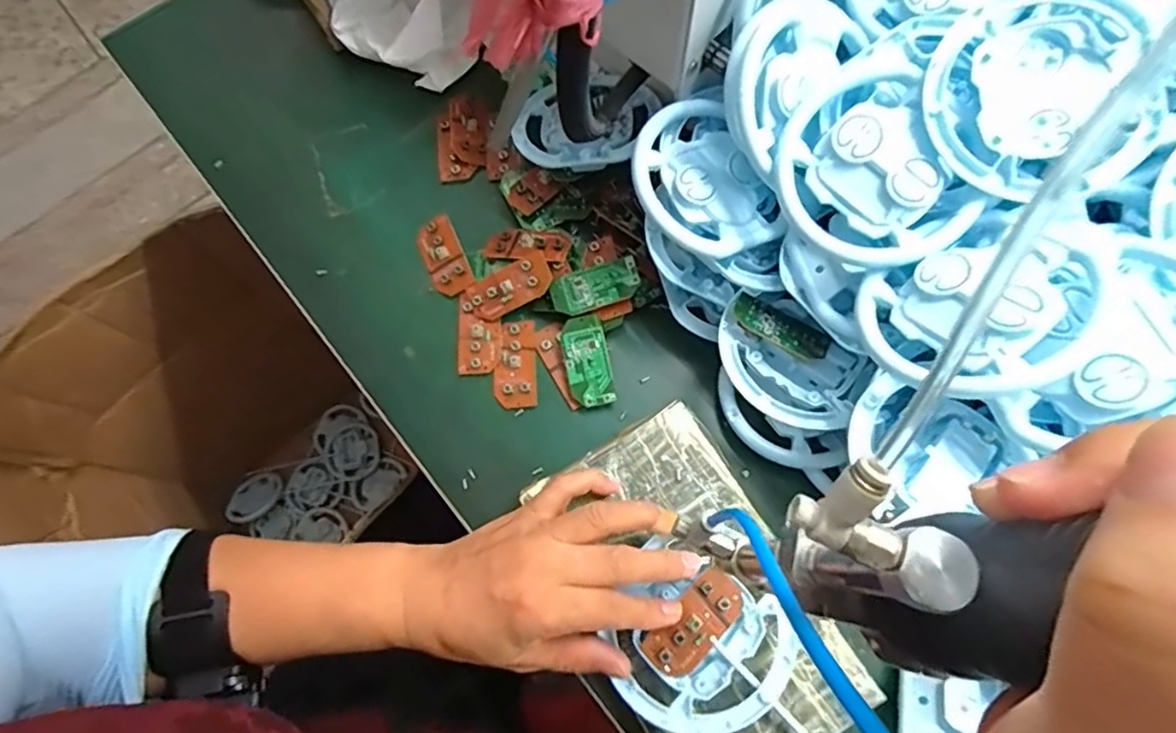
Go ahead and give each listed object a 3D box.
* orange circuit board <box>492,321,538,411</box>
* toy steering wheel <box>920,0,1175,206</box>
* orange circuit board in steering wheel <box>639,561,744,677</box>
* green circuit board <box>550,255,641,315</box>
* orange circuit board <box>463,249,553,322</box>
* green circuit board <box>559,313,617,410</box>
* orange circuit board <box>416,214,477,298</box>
[{"bbox_3d":[-0.050,-0.001,0.425,0.029,0.005,0.060,-2,73,2],"label":"orange circuit board"},{"bbox_3d":[0.224,-0.134,0.309,0.102,0.023,0.102,0,90,11],"label":"toy steering wheel"},{"bbox_3d":[0.059,0.141,0.340,0.030,0.010,0.060,43,78,14],"label":"orange circuit board in steering wheel"},{"bbox_3d":[0.005,-0.055,0.422,0.059,0.006,0.031,-13,73,-2],"label":"green circuit board"},{"bbox_3d":[-0.055,-0.054,0.431,0.063,0.009,0.030,-28,73,9],"label":"orange circuit board"},{"bbox_3d":[-0.001,-0.003,0.419,0.030,0.004,0.061,-11,81,2],"label":"green circuit board"},{"bbox_3d":[-0.103,-0.078,0.445,0.028,0.009,0.063,-25,73,-5],"label":"orange circuit board"}]

